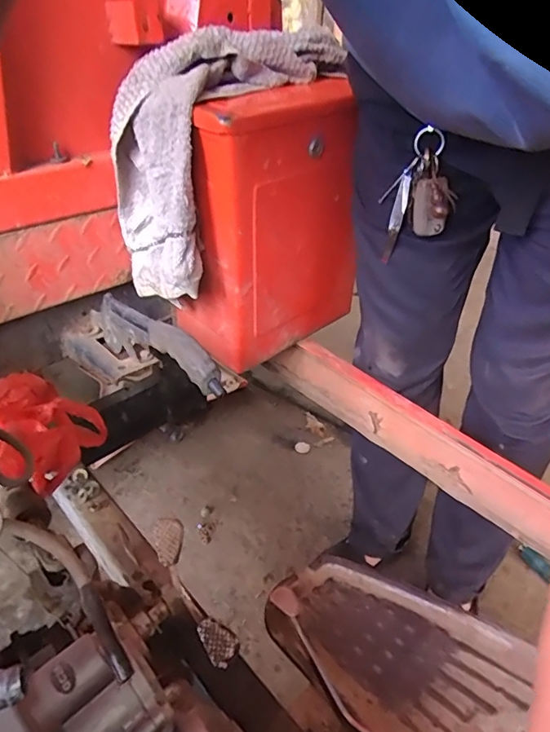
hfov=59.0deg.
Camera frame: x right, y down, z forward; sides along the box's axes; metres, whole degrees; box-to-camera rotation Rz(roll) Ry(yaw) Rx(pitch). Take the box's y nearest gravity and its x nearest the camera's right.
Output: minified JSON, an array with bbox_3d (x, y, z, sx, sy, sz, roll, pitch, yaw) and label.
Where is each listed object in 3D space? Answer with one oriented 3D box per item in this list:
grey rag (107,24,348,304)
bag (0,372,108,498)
[{"bbox_3d":[-0.075,-0.288,0.620,0.156,0.198,0.423,33,90,36],"label":"grey rag"},{"bbox_3d":[-0.296,0.079,0.632,0.143,0.109,0.143,-28,45,-33],"label":"bag"}]

